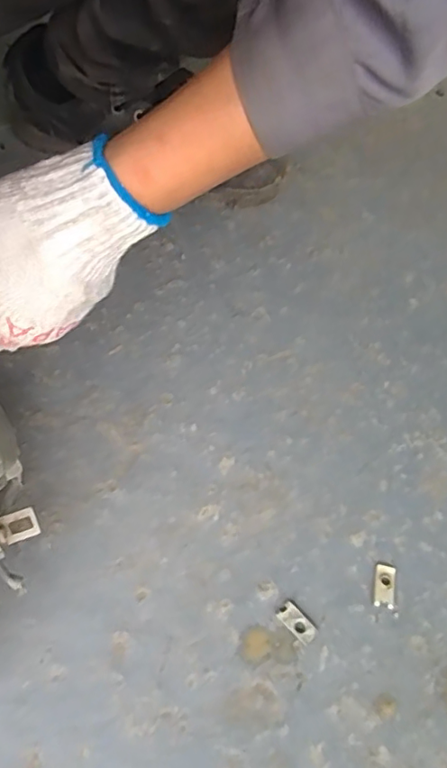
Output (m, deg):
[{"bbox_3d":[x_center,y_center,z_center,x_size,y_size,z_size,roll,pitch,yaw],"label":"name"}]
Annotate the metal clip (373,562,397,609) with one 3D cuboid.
[{"bbox_3d":[0.096,0.120,0.327,0.012,0.004,0.025,10,59,5],"label":"metal clip"}]

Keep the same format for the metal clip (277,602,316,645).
[{"bbox_3d":[0.042,0.138,0.315,0.012,0.005,0.023,-39,67,-21],"label":"metal clip"}]

